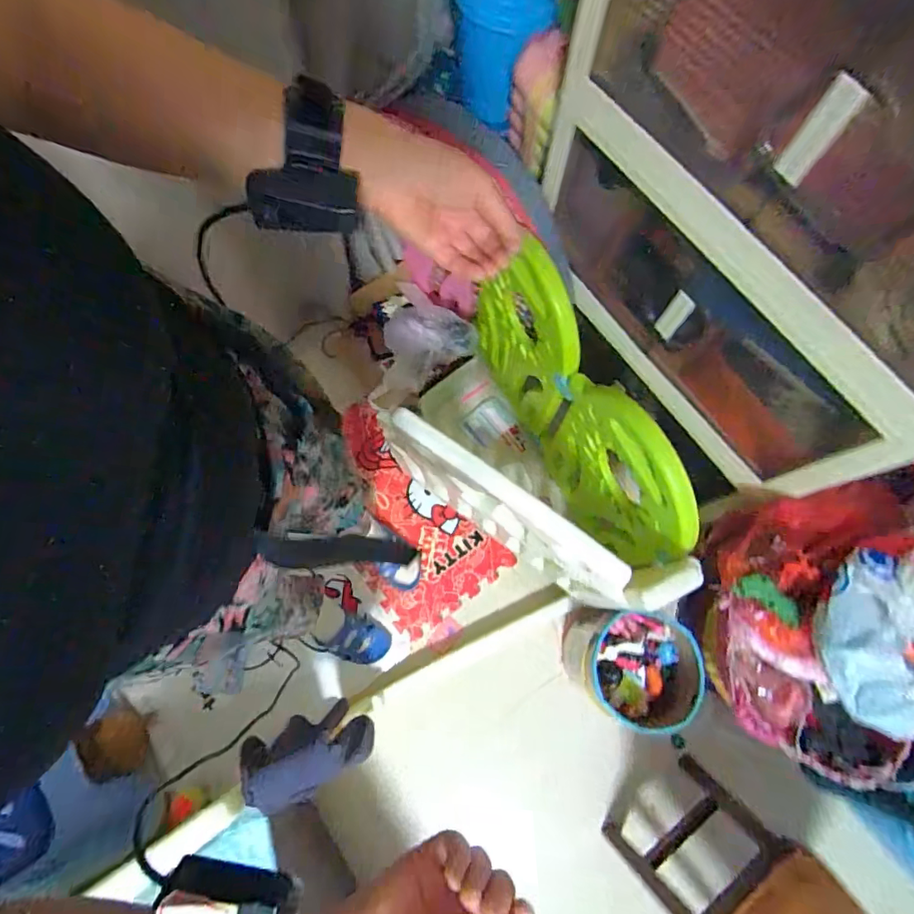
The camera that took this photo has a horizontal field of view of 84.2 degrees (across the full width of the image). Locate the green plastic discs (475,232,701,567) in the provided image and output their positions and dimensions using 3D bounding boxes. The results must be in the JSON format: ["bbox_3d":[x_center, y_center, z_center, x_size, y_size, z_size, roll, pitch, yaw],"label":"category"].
[{"bbox_3d":[0.229,-0.101,1.091,0.073,0.573,0.671,-26,88,-7],"label":"green plastic discs"}]

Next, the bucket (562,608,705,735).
[{"bbox_3d":[0.363,0.436,1.074,0.220,0.235,0.198,1,76,1],"label":"bucket"}]

